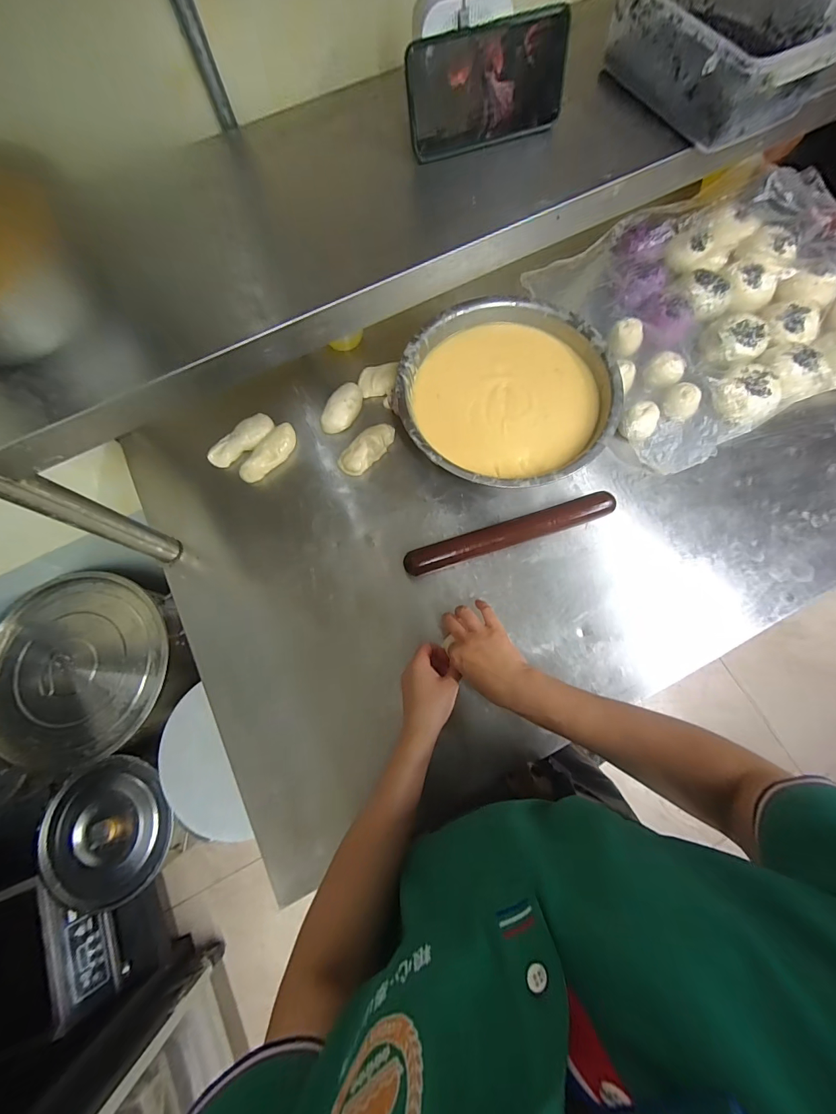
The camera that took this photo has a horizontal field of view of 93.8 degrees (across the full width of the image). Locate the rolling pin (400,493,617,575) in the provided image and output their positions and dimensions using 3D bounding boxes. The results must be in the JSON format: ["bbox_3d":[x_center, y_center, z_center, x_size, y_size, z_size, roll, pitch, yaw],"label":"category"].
[{"bbox_3d":[0.137,-0.033,0.583,0.318,0.045,0.041,-17,76,-3],"label":"rolling pin"}]

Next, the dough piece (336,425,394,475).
[{"bbox_3d":[-0.081,-0.177,0.635,0.106,0.028,0.046,-41,78,-8],"label":"dough piece"}]

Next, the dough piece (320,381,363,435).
[{"bbox_3d":[-0.124,-0.248,0.654,0.049,0.025,0.092,18,77,6],"label":"dough piece"}]

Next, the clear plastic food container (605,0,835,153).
[{"bbox_3d":[0.302,-0.528,0.397,0.137,0.064,0.210,-26,75,-6],"label":"clear plastic food container"}]

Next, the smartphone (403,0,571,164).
[{"bbox_3d":[0.070,-0.461,0.385,0.163,0.078,0.008,-22,57,-4],"label":"smartphone"}]

